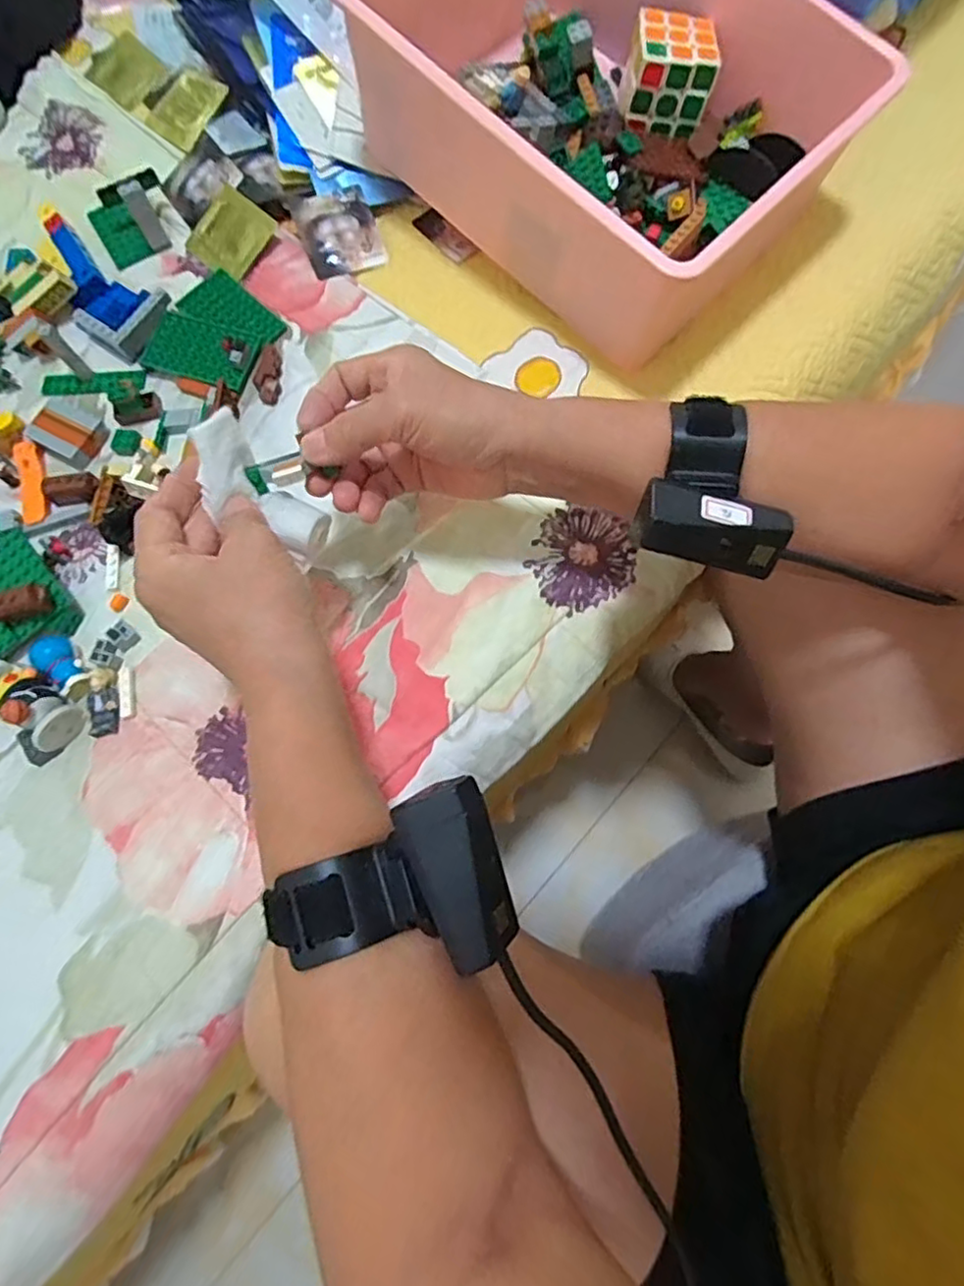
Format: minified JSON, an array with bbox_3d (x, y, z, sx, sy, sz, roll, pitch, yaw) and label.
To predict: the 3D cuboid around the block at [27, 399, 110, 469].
[{"bbox_3d":[-0.305,-0.156,0.470,0.051,0.012,0.039,29,76,9],"label":"block"}]

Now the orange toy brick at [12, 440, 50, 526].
[{"bbox_3d":[-0.325,-0.116,0.461,0.020,0.006,0.069,-18,74,-4],"label":"orange toy brick"}]

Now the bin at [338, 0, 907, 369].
[{"bbox_3d":[0.077,-0.383,0.453,0.322,0.136,0.232,42,79,12],"label":"bin"}]

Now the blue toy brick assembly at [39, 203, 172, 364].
[{"bbox_3d":[-0.306,-0.279,0.497,0.147,0.022,0.059,40,78,11],"label":"blue toy brick assembly"}]

